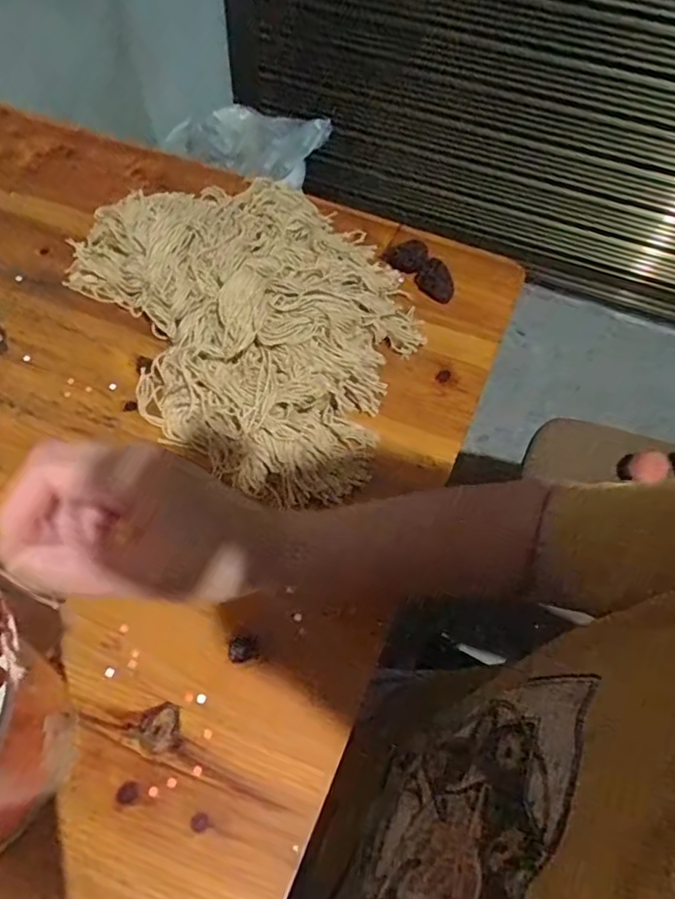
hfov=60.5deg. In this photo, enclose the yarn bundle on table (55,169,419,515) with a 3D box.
[{"bbox_3d":[-0.063,-0.135,0.523,0.275,0.060,0.379,-26,62,-19],"label":"yarn bundle on table"}]

